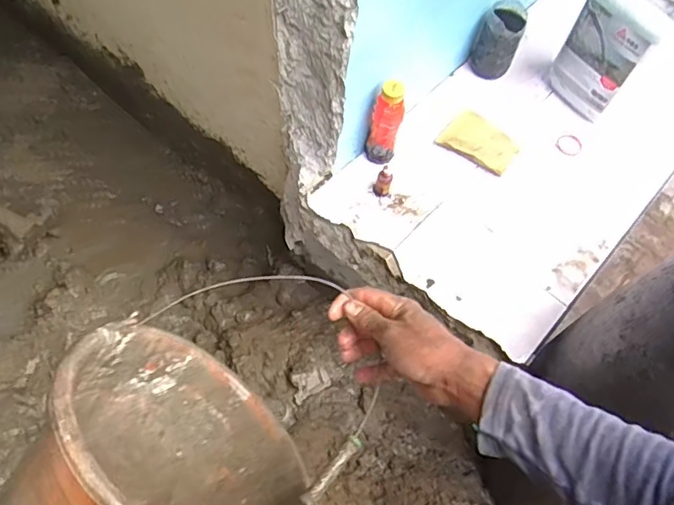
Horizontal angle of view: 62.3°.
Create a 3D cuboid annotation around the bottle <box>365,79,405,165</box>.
[{"bbox_3d":[0.090,-0.239,1.040,0.059,0.179,0.050,7,62,1],"label":"bottle"}]

